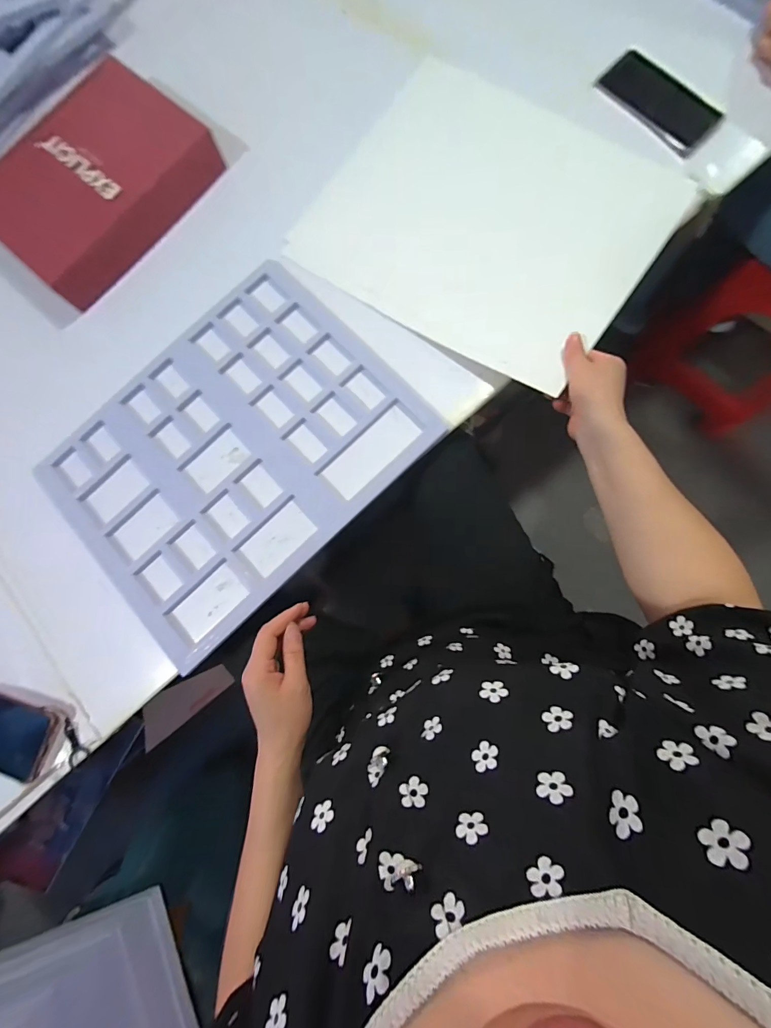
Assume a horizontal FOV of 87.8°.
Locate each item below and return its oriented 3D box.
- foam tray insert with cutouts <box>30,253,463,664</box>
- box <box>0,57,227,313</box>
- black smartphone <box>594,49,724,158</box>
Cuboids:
[{"bbox_3d":[-0.192,-0.084,0.505,0.438,0.013,0.343,-44,81,-3],"label":"foam tray insert with cutouts"},{"bbox_3d":[-0.406,-0.464,0.553,0.239,0.059,0.304,42,86,9],"label":"box"},{"bbox_3d":[0.371,-0.560,0.543,0.162,0.014,0.082,44,86,9],"label":"black smartphone"}]

